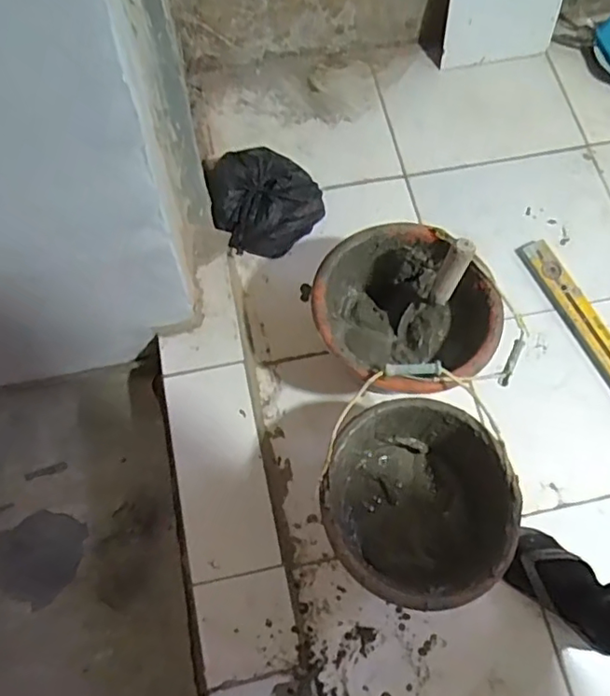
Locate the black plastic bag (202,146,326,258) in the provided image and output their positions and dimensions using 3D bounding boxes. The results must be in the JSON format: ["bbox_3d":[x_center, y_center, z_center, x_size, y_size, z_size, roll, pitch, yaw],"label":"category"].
[{"bbox_3d":[-0.077,-0.295,1.148,0.214,0.104,0.212,-6,70,-5],"label":"black plastic bag"}]

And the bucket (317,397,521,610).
[{"bbox_3d":[0.174,0.239,0.896,0.296,0.194,0.267,13,69,3],"label":"bucket"}]

